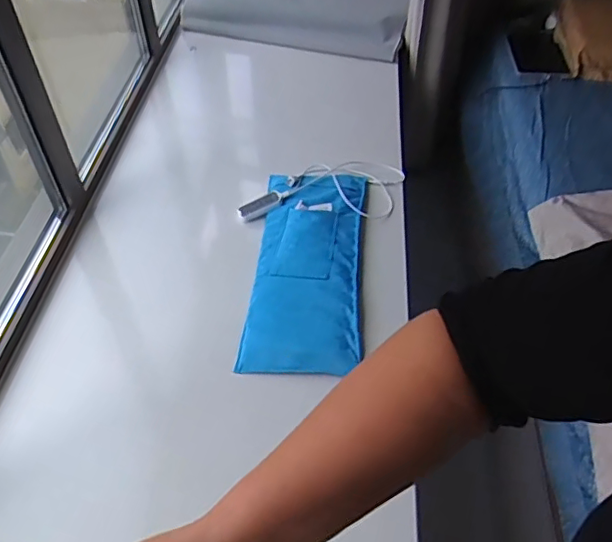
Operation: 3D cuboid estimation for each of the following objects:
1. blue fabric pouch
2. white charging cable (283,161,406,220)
[{"bbox_3d":[0.010,-0.036,1.346,0.251,0.045,0.638,5,51,1],"label":"blue fabric pouch"},{"bbox_3d":[0.107,-0.239,1.535,0.287,0.045,0.239,12,49,12],"label":"white charging cable"}]

